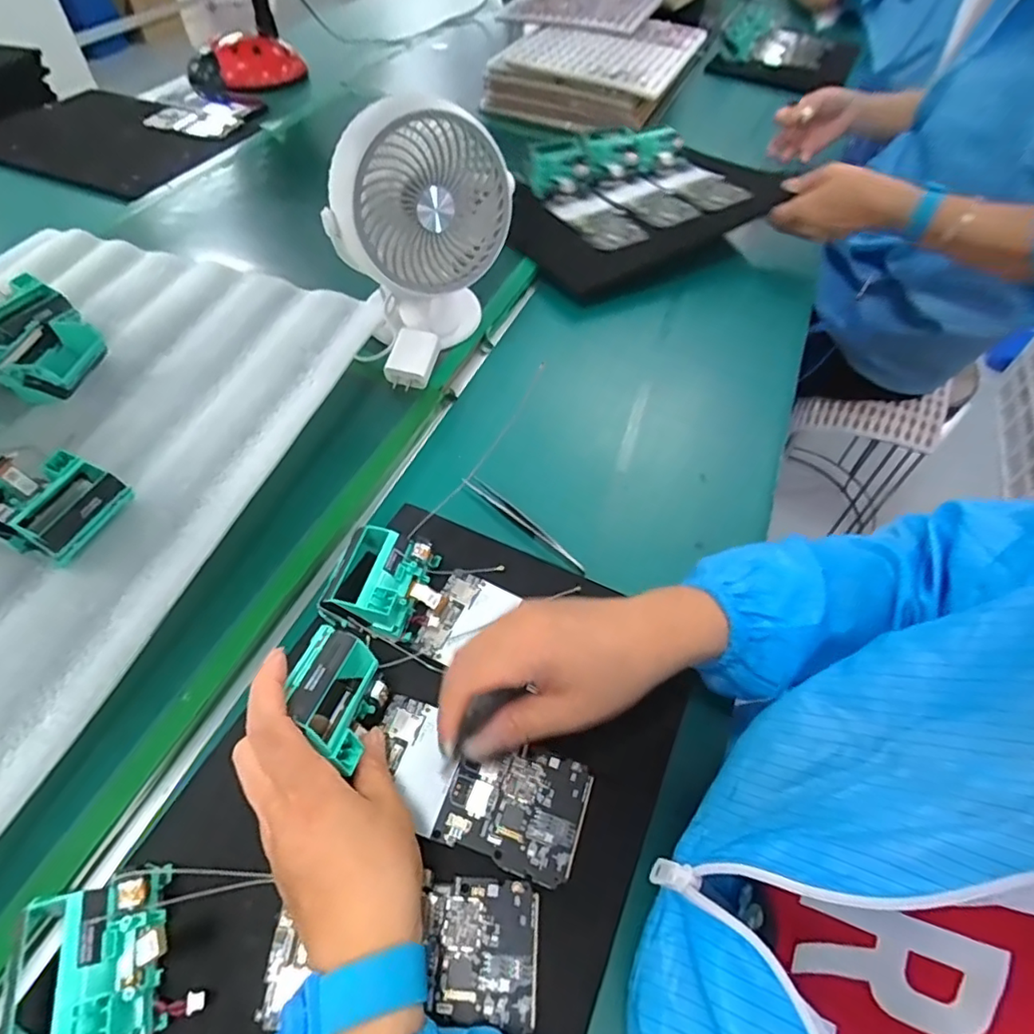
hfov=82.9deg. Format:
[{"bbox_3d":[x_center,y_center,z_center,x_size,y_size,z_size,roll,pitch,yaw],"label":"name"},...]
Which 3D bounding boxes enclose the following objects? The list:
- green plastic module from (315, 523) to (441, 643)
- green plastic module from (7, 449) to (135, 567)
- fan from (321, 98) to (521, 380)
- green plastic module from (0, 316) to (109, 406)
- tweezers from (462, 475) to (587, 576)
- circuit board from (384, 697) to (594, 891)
[{"bbox_3d":[-0.092,0.043,0.395,0.058,0.038,0.067,12,54,8],"label":"green plastic module"},{"bbox_3d":[-0.310,-0.004,0.405,0.058,0.038,0.067,16,54,11],"label":"green plastic module"},{"bbox_3d":[-0.079,-0.236,0.497,0.101,0.194,0.147,35,60,23],"label":"fan"},{"bbox_3d":[-0.389,-0.132,0.493,0.060,0.031,0.073,7,53,4],"label":"green plastic module"},{"bbox_3d":[0.006,0.004,0.461,0.123,0.010,0.012,37,61,23],"label":"tweezers"},{"bbox_3d":[-0.024,0.155,0.338,0.127,0.005,0.064,17,55,11],"label":"circuit board"}]

